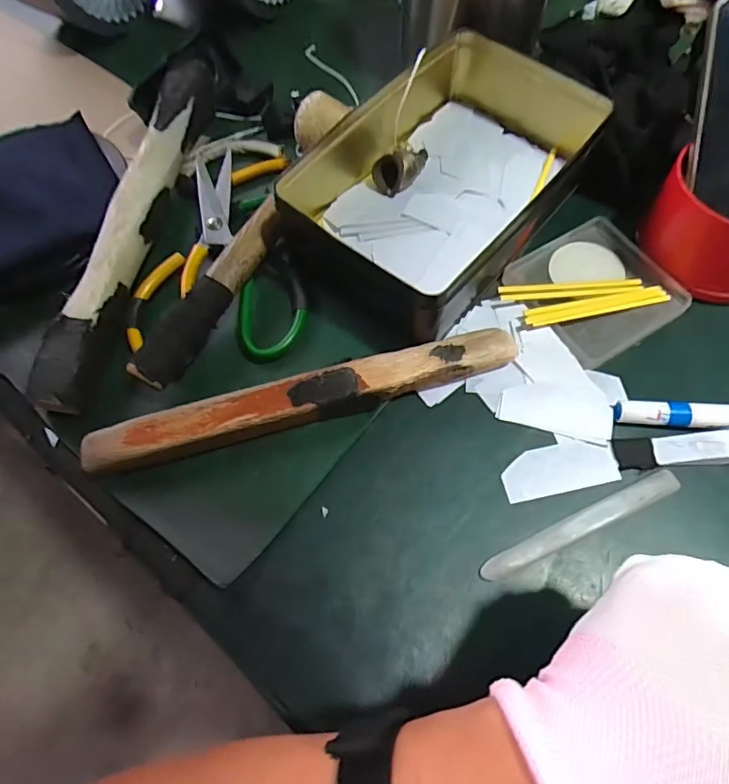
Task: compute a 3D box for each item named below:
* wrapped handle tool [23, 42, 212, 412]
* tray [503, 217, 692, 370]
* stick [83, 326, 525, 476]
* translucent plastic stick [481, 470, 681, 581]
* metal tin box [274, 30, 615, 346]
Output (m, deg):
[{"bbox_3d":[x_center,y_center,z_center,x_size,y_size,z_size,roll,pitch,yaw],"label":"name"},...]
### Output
[{"bbox_3d":[-0.177,-0.139,0.394,0.034,0.037,0.323,7,66,8],"label":"wrapped handle tool"},{"bbox_3d":[0.166,-0.076,0.370,0.100,0.011,0.100,-30,67,-9],"label":"tray"},{"bbox_3d":[-0.037,0.004,0.331,0.274,0.027,0.032,-16,65,-3],"label":"stick"},{"bbox_3d":[0.127,0.077,0.298,0.129,0.004,0.014,-24,66,-7],"label":"translucent plastic stick"},{"bbox_3d":[0.054,-0.155,0.373,0.160,0.062,0.227,35,73,18],"label":"metal tin box"}]

